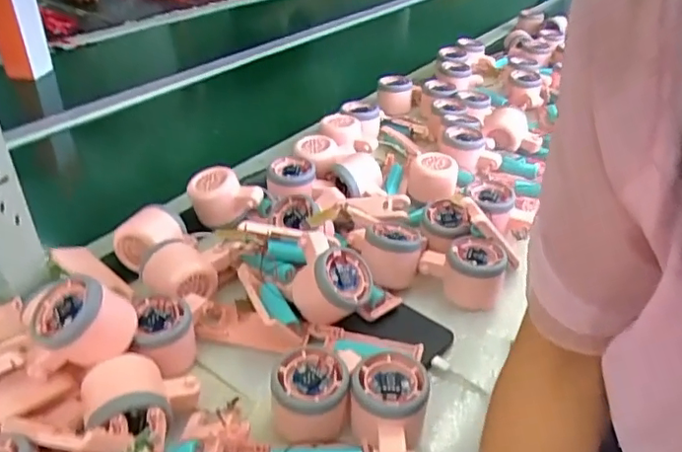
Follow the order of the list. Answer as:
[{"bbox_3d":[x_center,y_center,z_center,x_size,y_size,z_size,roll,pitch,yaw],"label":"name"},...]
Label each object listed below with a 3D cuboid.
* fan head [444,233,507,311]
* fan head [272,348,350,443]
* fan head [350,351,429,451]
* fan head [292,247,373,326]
[{"bbox_3d":[0.135,0.044,0.573,0.057,0.049,0.063,10,35,13],"label":"fan head"},{"bbox_3d":[-0.023,0.127,0.432,0.057,0.042,0.053,-3,34,-6],"label":"fan head"},{"bbox_3d":[0.034,0.140,0.424,0.055,0.049,0.077,4,34,4],"label":"fan head"},{"bbox_3d":[-0.011,0.054,0.515,0.062,0.054,0.057,29,50,-21],"label":"fan head"}]

